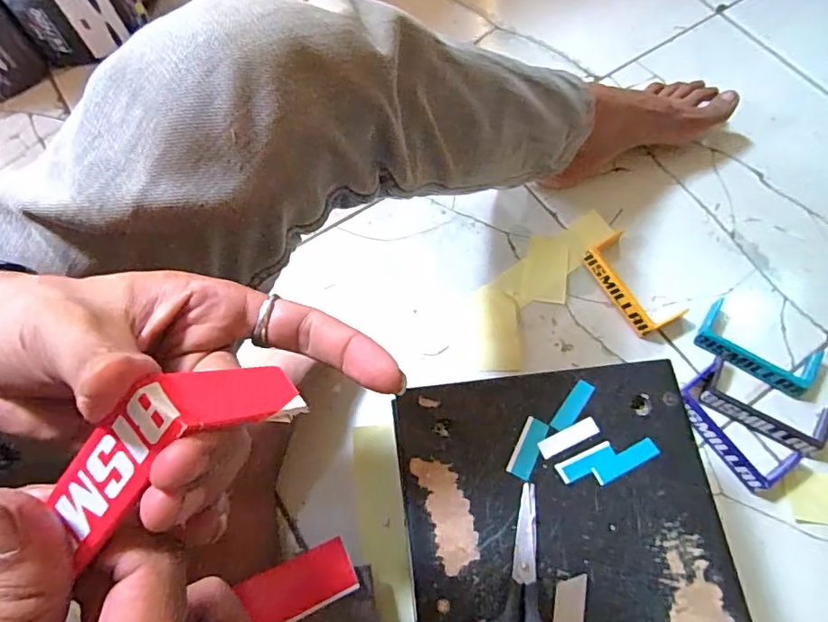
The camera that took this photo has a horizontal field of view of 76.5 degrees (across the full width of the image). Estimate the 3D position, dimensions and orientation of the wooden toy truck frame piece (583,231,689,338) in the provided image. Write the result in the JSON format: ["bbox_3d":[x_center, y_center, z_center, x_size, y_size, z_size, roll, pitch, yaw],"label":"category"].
[{"bbox_3d":[0.226,-0.028,0.548,0.054,0.012,0.110,-27,70,-10],"label":"wooden toy truck frame piece"}]

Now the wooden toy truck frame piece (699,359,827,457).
[{"bbox_3d":[0.332,0.089,0.492,0.110,0.019,0.052,29,71,11],"label":"wooden toy truck frame piece"}]

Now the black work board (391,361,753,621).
[{"bbox_3d":[0.100,0.175,0.321,0.197,0.022,0.278,-6,69,-2],"label":"black work board"}]

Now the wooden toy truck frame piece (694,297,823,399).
[{"bbox_3d":[0.342,0.036,0.515,0.112,0.015,0.062,34,72,13],"label":"wooden toy truck frame piece"}]

